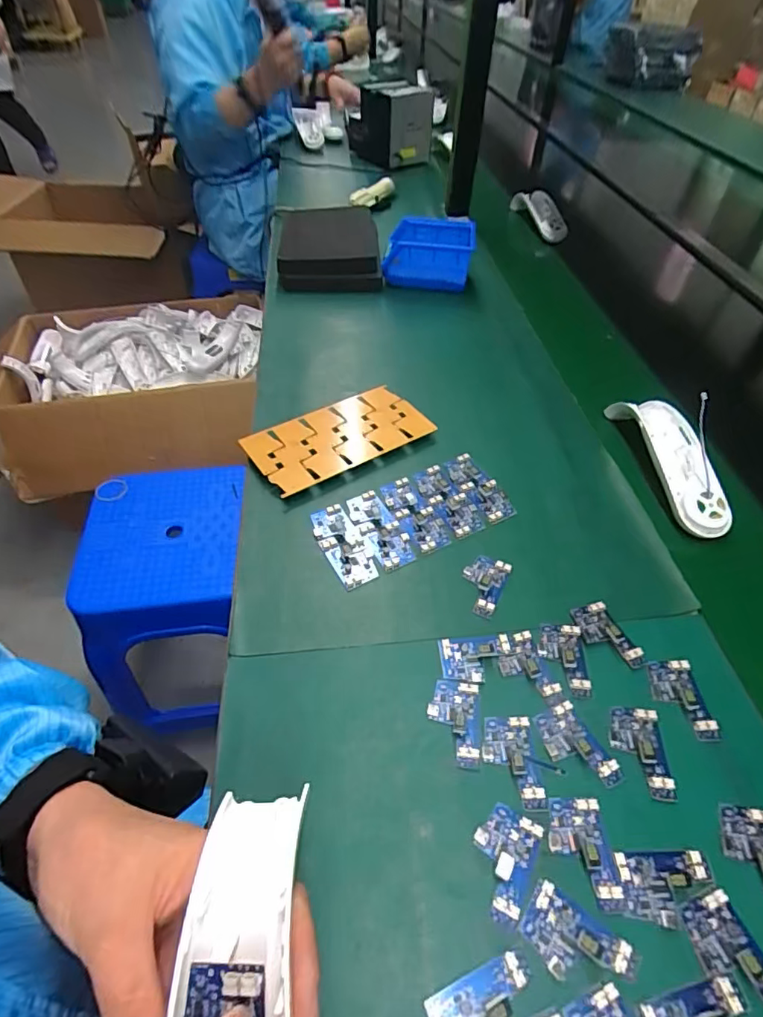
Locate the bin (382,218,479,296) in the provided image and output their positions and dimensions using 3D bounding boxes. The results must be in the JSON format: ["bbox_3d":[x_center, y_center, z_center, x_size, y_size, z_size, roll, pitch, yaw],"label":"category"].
[{"bbox_3d":[0.076,-0.404,0.817,0.135,0.067,0.107,9,48,6],"label":"bin"}]

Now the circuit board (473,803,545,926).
[{"bbox_3d":[0.073,0.209,0.309,0.036,0.006,0.056,23,51,18],"label":"circuit board"}]

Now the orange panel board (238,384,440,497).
[{"bbox_3d":[-0.045,-0.079,0.554,0.186,0.009,0.094,-26,57,-22],"label":"orange panel board"}]

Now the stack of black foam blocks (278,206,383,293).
[{"bbox_3d":[-0.095,-0.461,0.891,0.159,0.058,0.291,-4,48,-5],"label":"stack of black foam blocks"}]

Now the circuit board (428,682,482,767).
[{"bbox_3d":[0.051,0.150,0.365,0.036,0.004,0.058,5,48,3],"label":"circuit board"}]

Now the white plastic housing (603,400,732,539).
[{"bbox_3d":[0.303,-0.053,0.542,0.052,0.046,0.188,-2,48,-4],"label":"white plastic housing"}]

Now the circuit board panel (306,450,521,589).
[{"bbox_3d":[0.030,0.005,0.493,0.184,0.013,0.090,-22,52,-20],"label":"circuit board panel"}]

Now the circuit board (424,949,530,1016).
[{"bbox_3d":[0.055,0.259,0.263,0.057,0.011,0.037,-16,50,-16],"label":"circuit board"}]

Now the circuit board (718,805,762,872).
[{"bbox_3d":[0.228,0.212,0.311,0.035,0.004,0.057,6,48,3],"label":"circuit board"}]

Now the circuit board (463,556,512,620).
[{"bbox_3d":[0.086,0.065,0.441,0.036,0.005,0.058,22,51,17],"label":"circuit board"}]

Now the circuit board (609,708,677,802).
[{"bbox_3d":[0.177,0.166,0.353,0.035,0.004,0.058,5,48,3],"label":"circuit board"}]

